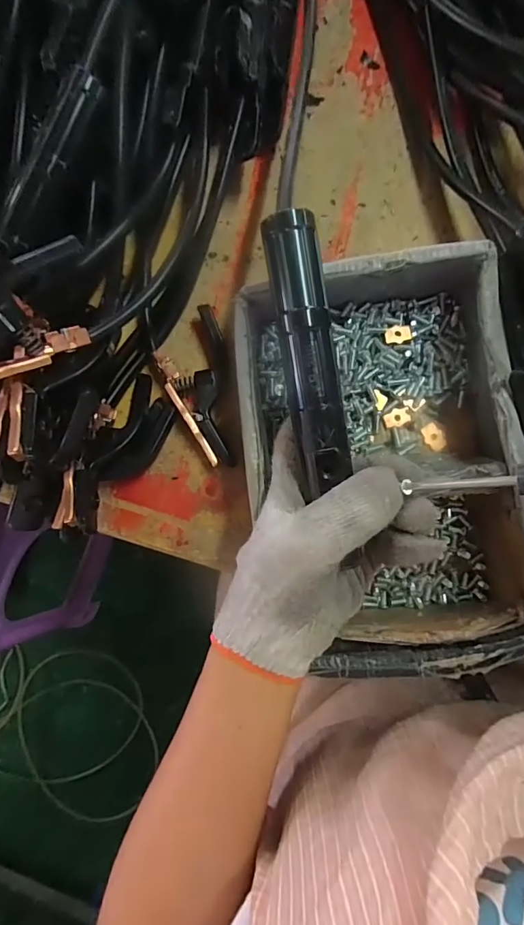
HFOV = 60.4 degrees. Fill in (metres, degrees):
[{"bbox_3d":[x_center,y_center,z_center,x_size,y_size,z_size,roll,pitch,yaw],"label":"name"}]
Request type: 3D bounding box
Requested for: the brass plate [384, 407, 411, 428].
[{"bbox_3d":[0.101,-0.033,0.334,0.019,0.004,0.013,-12,86,2],"label":"brass plate"}]

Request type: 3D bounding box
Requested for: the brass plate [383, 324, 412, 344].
[{"bbox_3d":[0.099,-0.093,0.326,0.020,0.004,0.013,-5,86,3],"label":"brass plate"}]

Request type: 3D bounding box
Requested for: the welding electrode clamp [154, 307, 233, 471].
[{"bbox_3d":[-0.048,-0.054,0.336,0.047,0.026,0.115,-7,86,3],"label":"welding electrode clamp"}]

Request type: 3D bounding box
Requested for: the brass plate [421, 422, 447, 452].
[{"bbox_3d":[0.127,-0.019,0.330,0.013,0.004,0.020,-32,85,1],"label":"brass plate"}]

